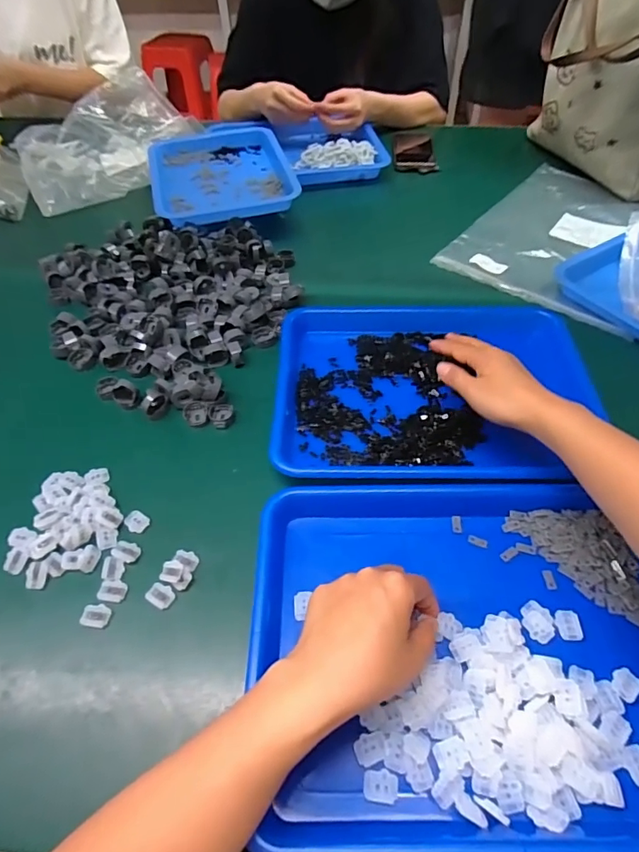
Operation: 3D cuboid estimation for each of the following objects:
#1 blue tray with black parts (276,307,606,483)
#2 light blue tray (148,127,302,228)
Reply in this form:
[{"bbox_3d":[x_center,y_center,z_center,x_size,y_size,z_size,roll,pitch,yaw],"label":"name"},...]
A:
[{"bbox_3d":[0.118,-0.053,0.523,0.323,0.027,0.257,0,51,1],"label":"blue tray with black parts"},{"bbox_3d":[-0.171,-0.436,0.814,0.219,0.044,0.297,-13,52,-10],"label":"light blue tray"}]

